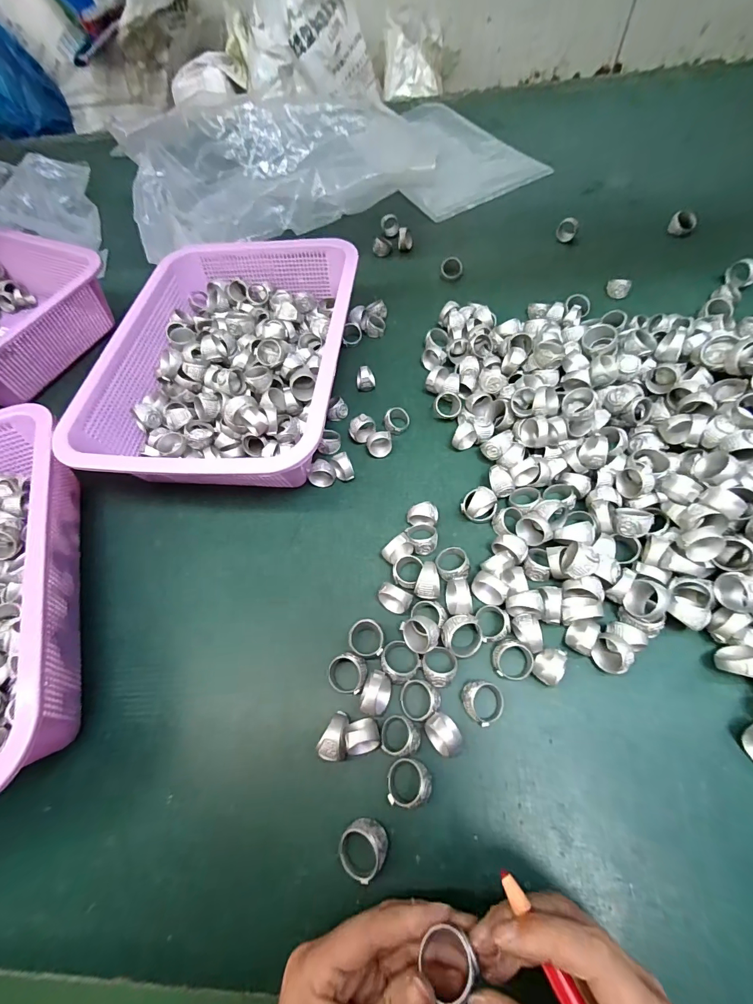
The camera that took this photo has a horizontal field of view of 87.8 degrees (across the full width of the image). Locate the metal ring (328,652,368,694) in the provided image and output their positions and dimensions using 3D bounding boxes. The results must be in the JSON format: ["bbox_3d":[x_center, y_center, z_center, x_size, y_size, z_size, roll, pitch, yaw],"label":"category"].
[{"bbox_3d":[-0.020,0.120,0.274,0.027,0.017,0.025,-2,61,5],"label":"metal ring"}]

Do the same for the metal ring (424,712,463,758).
[{"bbox_3d":[0.043,0.146,0.247,0.020,0.024,0.026,-33,63,-12],"label":"metal ring"}]

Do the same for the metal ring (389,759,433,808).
[{"bbox_3d":[0.021,0.172,0.240,0.027,0.015,0.025,-2,61,5],"label":"metal ring"}]

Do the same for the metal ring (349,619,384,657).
[{"bbox_3d":[-0.007,0.099,0.284,0.025,0.018,0.025,-2,61,5],"label":"metal ring"}]

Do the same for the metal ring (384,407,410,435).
[{"bbox_3d":[0.020,-0.080,0.384,0.024,0.013,0.023,-2,61,5],"label":"metal ring"}]

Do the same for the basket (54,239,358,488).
[{"bbox_3d":[-0.139,-0.152,0.400,0.231,0.073,0.294,-1,62,6],"label":"basket"}]

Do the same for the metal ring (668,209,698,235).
[{"bbox_3d":[0.395,-0.359,0.505,0.028,0.021,0.028,-2,61,5],"label":"metal ring"}]

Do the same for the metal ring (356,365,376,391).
[{"bbox_3d":[-0.011,-0.131,0.414,0.020,0.025,0.021,-3,61,4],"label":"metal ring"}]

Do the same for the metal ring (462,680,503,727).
[{"bbox_3d":[0.071,0.131,0.259,0.026,0.014,0.026,-39,65,-15],"label":"metal ring"}]

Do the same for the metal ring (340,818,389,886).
[{"bbox_3d":[-0.007,0.200,0.226,0.027,0.017,0.027,-2,61,5],"label":"metal ring"}]

